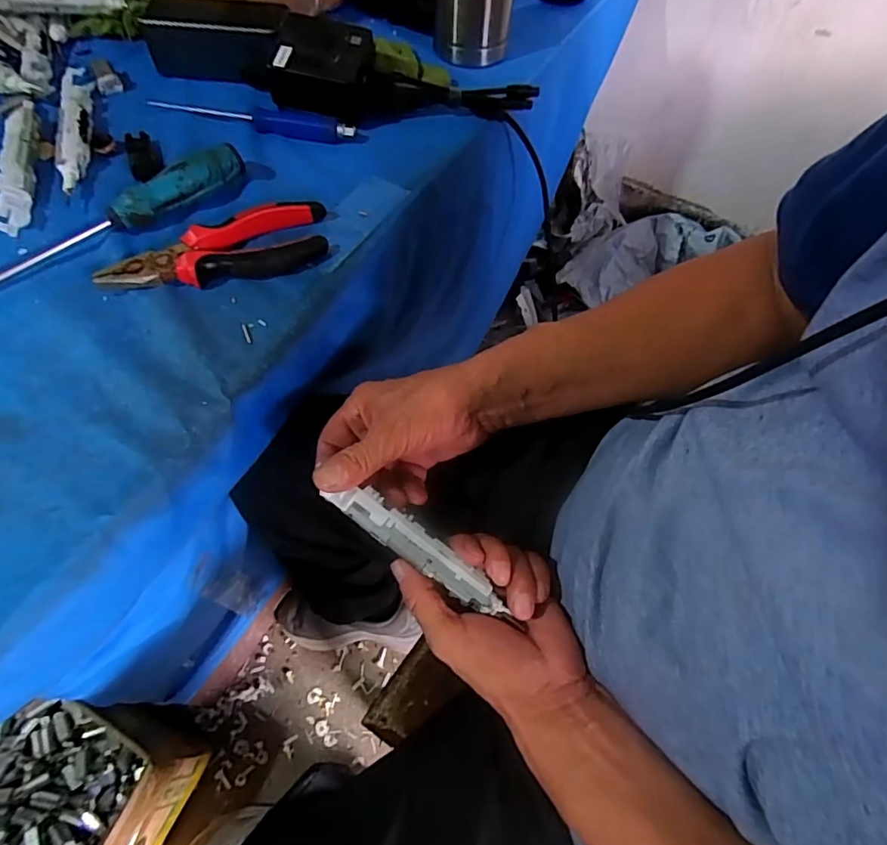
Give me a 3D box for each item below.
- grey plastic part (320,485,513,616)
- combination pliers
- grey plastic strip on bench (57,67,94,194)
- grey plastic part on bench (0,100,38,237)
[{"bbox_3d":[-0.016,0.079,0.334,0.129,0.010,0.024,34,63,8],"label":"grey plastic part"},{"bbox_3d":[-0.167,-0.131,0.388,0.155,0.020,0.060,-10,61,-9],"label":"combination pliers"},{"bbox_3d":[-0.317,-0.255,0.452,0.024,0.020,0.161,-14,62,-11],"label":"grey plastic strip on bench"},{"bbox_3d":[-0.347,-0.220,0.430,0.024,0.023,0.159,-10,61,-9],"label":"grey plastic part on bench"}]

